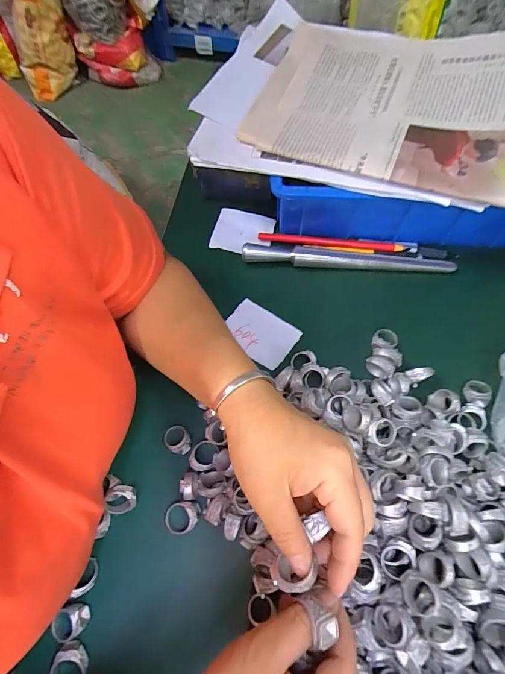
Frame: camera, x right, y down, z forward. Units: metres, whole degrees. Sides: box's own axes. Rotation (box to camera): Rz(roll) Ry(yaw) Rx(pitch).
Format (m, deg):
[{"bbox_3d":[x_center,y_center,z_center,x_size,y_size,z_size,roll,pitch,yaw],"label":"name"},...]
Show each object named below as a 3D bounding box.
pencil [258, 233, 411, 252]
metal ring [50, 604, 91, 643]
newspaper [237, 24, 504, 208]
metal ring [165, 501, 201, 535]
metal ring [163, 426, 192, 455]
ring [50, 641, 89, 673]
[{"bbox_3d":[0.093,-0.112,0.426,0.173,0.013,0.012,9,67,6],"label":"pencil"},{"bbox_3d":[-0.150,0.235,0.294,0.030,0.012,0.023,-32,70,-11],"label":"metal ring"},{"bbox_3d":[0.150,-0.261,0.374,0.291,0.046,0.226,18,73,17],"label":"newspaper"},{"bbox_3d":[-0.062,0.161,0.318,0.031,0.012,0.026,-7,67,-1],"label":"metal ring"},{"bbox_3d":[-0.072,0.099,0.347,0.023,0.011,0.030,-42,72,-14],"label":"metal ring"},{"bbox_3d":[-0.144,0.261,0.281,0.025,0.013,0.029,24,70,12],"label":"ring"}]

